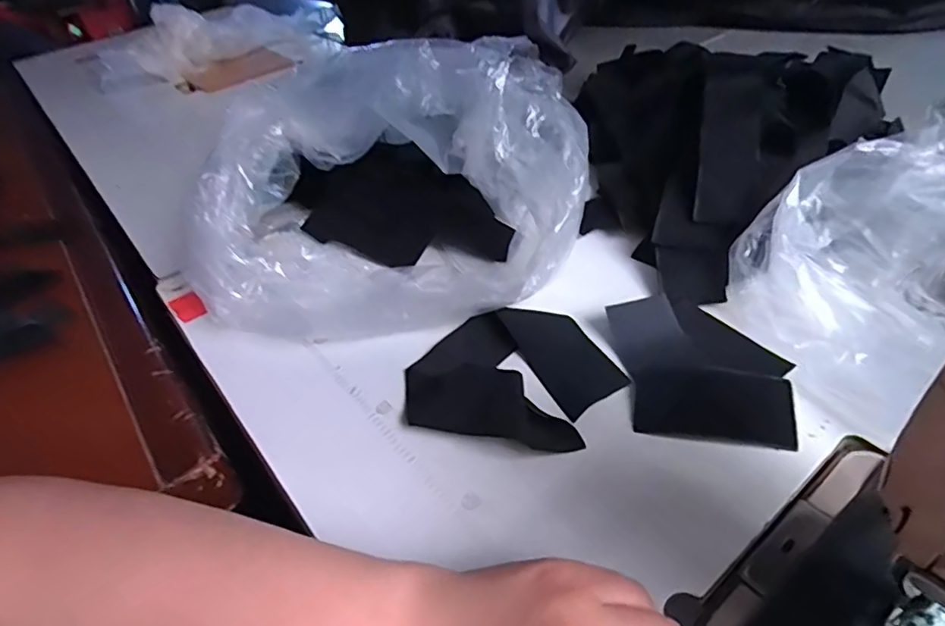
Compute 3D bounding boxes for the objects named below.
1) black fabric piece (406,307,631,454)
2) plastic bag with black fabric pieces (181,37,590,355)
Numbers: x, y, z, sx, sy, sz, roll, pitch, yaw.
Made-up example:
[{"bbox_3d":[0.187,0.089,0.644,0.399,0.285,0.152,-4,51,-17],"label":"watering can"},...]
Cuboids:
[{"bbox_3d":[0.028,0.036,0.407,0.147,0.029,0.126,9,44,18],"label":"black fabric piece"},{"bbox_3d":[-0.073,-0.112,0.479,0.319,0.178,0.212,1,43,10],"label":"plastic bag with black fabric pieces"}]

